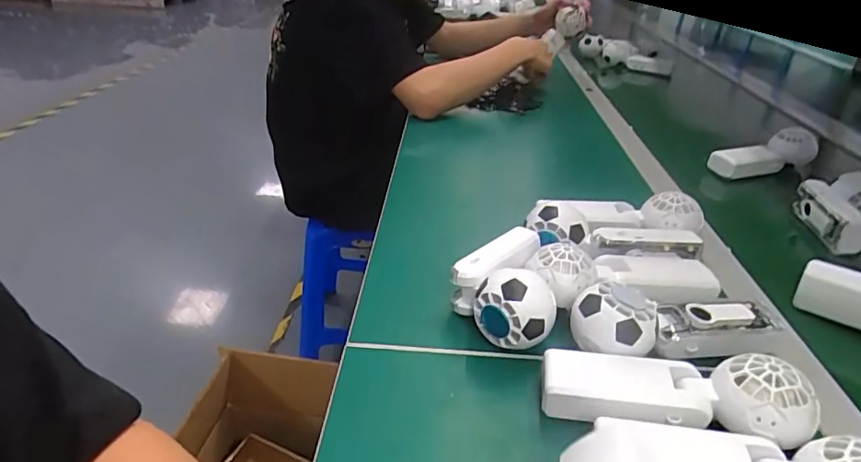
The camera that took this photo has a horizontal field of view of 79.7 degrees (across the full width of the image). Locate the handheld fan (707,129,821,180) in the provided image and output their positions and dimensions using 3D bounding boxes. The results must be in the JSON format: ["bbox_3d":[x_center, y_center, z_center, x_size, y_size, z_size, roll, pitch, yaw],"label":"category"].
[{"bbox_3d":[0.495,-0.116,0.768,0.182,0.051,0.049,-10,34,-21],"label":"handheld fan"}]

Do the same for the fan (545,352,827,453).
[{"bbox_3d":[0.163,0.111,0.348,0.169,0.058,0.051,9,32,8],"label":"fan"}]

